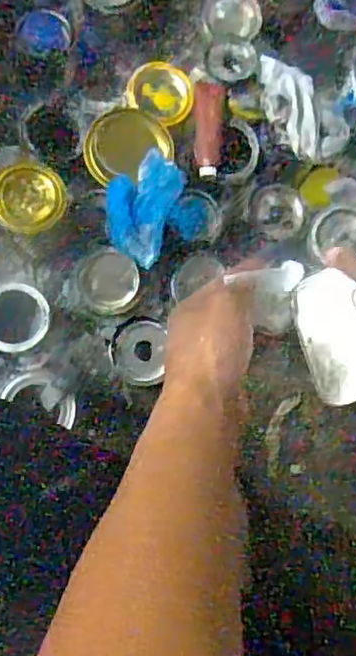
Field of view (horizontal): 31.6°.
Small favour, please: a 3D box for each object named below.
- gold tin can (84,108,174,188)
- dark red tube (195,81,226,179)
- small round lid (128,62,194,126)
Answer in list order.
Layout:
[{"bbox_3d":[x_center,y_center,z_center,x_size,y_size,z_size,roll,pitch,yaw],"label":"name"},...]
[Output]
[{"bbox_3d":[-0.058,-0.202,0.696,0.095,0.025,0.079,-37,88,-8],"label":"gold tin can"},{"bbox_3d":[0.037,-0.226,0.712,0.033,0.019,0.116,1,84,-5],"label":"dark red tube"},{"bbox_3d":[-0.019,-0.270,0.718,0.074,0.017,0.073,1,84,-5],"label":"small round lid"}]

